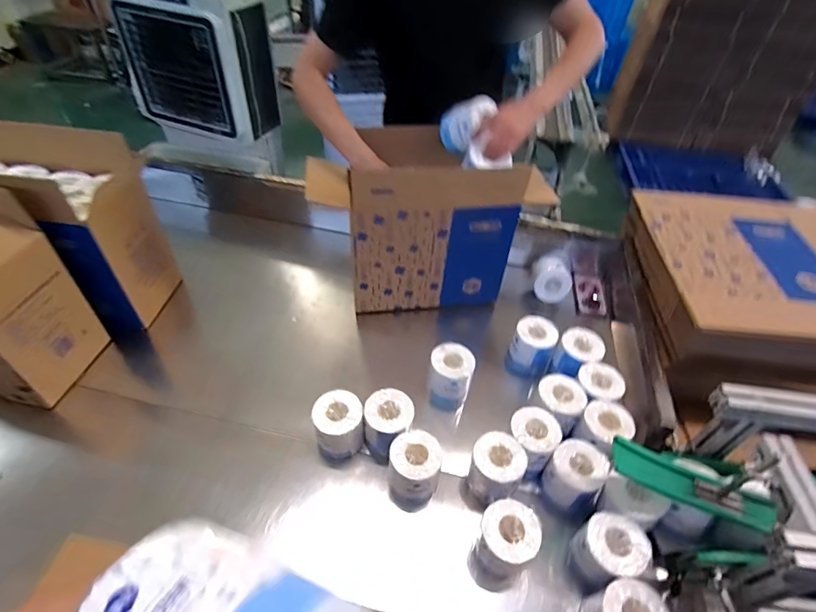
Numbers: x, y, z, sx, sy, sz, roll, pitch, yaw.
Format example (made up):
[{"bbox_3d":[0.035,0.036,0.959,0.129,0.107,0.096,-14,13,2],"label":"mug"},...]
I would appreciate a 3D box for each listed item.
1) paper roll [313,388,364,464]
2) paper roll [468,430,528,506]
[{"bbox_3d":[-0.141,0.242,0.889,0.098,0.126,0.102,3,46,-3],"label":"paper roll"},{"bbox_3d":[0.169,0.316,0.844,0.092,0.118,0.097,3,46,-3],"label":"paper roll"}]

